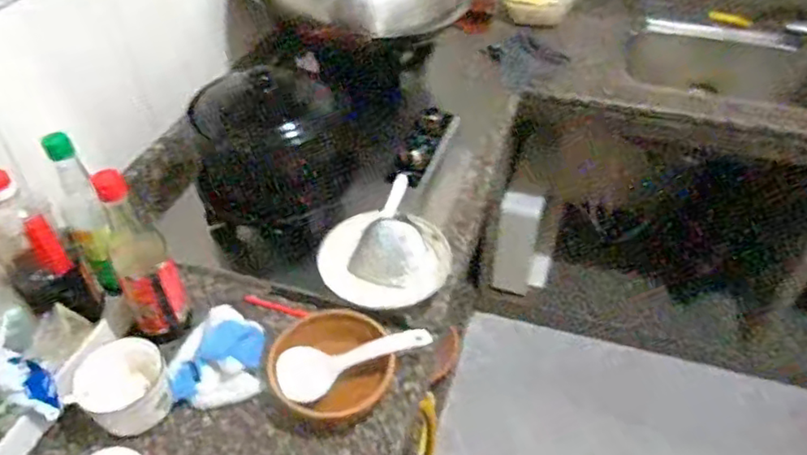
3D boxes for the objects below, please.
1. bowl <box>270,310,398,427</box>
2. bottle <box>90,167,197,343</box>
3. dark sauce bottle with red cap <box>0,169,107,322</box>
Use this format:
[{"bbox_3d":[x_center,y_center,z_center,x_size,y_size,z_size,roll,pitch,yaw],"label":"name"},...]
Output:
[{"bbox_3d":[-0.087,0.169,0.723,0.140,0.044,0.134,0,44,0],"label":"bowl"},{"bbox_3d":[-0.307,0.048,0.708,0.064,0.251,0.052,-29,51,-26],"label":"bottle"},{"bbox_3d":[-0.436,0.027,0.714,0.072,0.203,0.085,-29,51,-26],"label":"dark sauce bottle with red cap"}]

